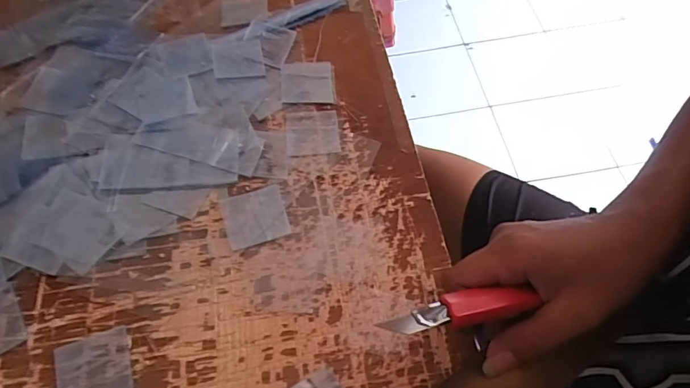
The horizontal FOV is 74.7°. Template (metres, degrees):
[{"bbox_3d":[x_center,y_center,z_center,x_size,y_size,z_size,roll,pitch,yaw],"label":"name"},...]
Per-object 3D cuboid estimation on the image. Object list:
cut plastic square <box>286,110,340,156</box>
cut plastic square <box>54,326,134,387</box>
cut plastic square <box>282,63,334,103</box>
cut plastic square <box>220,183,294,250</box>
[{"bbox_3d":[-0.028,-0.055,0.394,0.045,0.004,0.046,-5,60,-3],"label":"cut plastic square"},{"bbox_3d":[-0.167,0.116,0.299,0.047,0.004,0.046,-16,61,-9],"label":"cut plastic square"},{"bbox_3d":[-0.035,-0.103,0.418,0.046,0.006,0.047,-4,60,-2],"label":"cut plastic square"},{"bbox_3d":[-0.070,0.017,0.354,0.047,0.004,0.047,-16,61,-9],"label":"cut plastic square"}]

